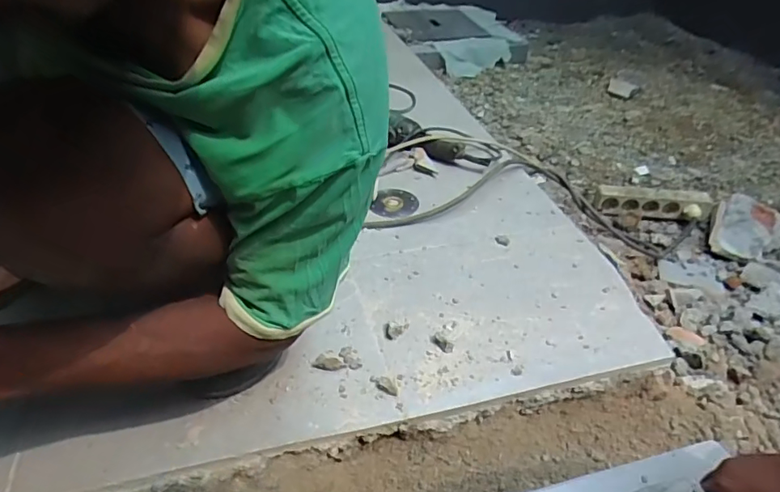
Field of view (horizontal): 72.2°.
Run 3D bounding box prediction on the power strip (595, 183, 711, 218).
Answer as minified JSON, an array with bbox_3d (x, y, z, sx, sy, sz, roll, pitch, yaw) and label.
[{"bbox_3d":[0.602,-0.105,1.223,0.254,0.044,0.071,4,38,1],"label":"power strip"}]

